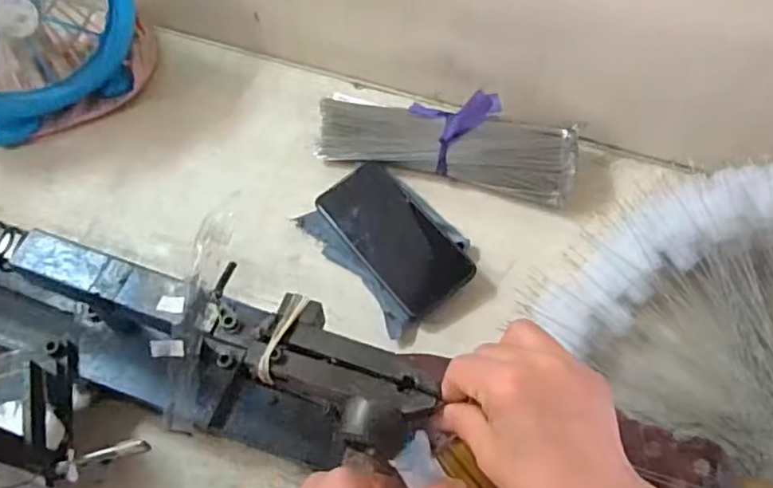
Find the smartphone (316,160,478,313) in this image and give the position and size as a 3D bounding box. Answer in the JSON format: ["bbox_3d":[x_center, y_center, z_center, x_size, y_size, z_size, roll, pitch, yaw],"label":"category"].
[{"bbox_3d":[0.007,-0.008,0.582,0.078,0.015,0.157,-37,71,-11],"label":"smartphone"}]

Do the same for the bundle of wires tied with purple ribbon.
[{"bbox_3d":[0.059,-0.105,0.607,0.255,0.067,0.076,14,61,7],"label":"bundle of wires tied with purple ribbon"}]

